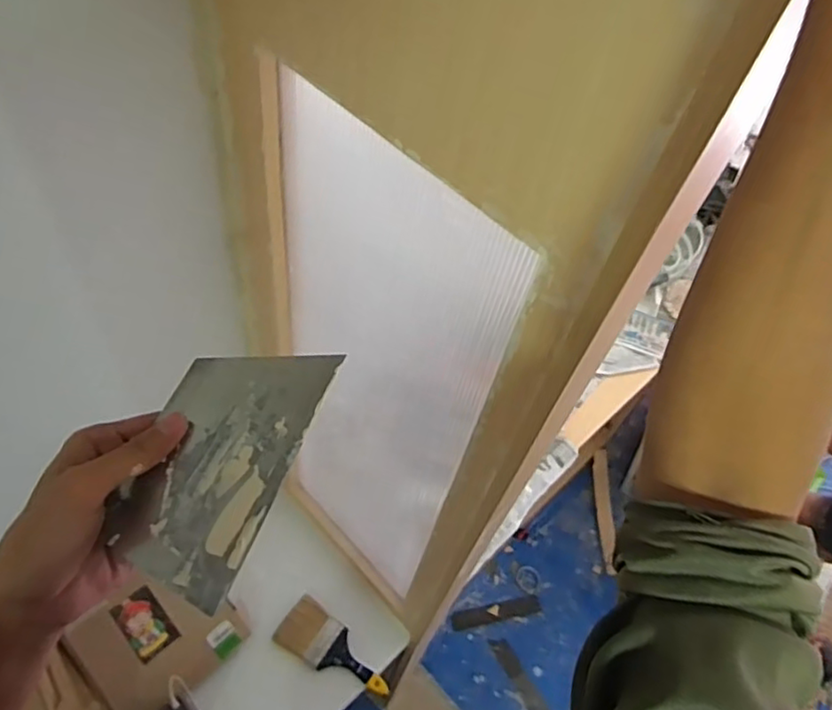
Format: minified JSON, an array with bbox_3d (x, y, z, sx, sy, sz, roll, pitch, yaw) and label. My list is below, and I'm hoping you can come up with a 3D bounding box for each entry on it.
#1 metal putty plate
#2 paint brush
[{"bbox_3d":[-0.107,0.053,0.339,0.097,0.007,0.136,7,56,26],"label":"metal putty plate"},{"bbox_3d":[-0.165,0.618,1.321,0.250,0.014,0.103,34,61,7],"label":"paint brush"}]

